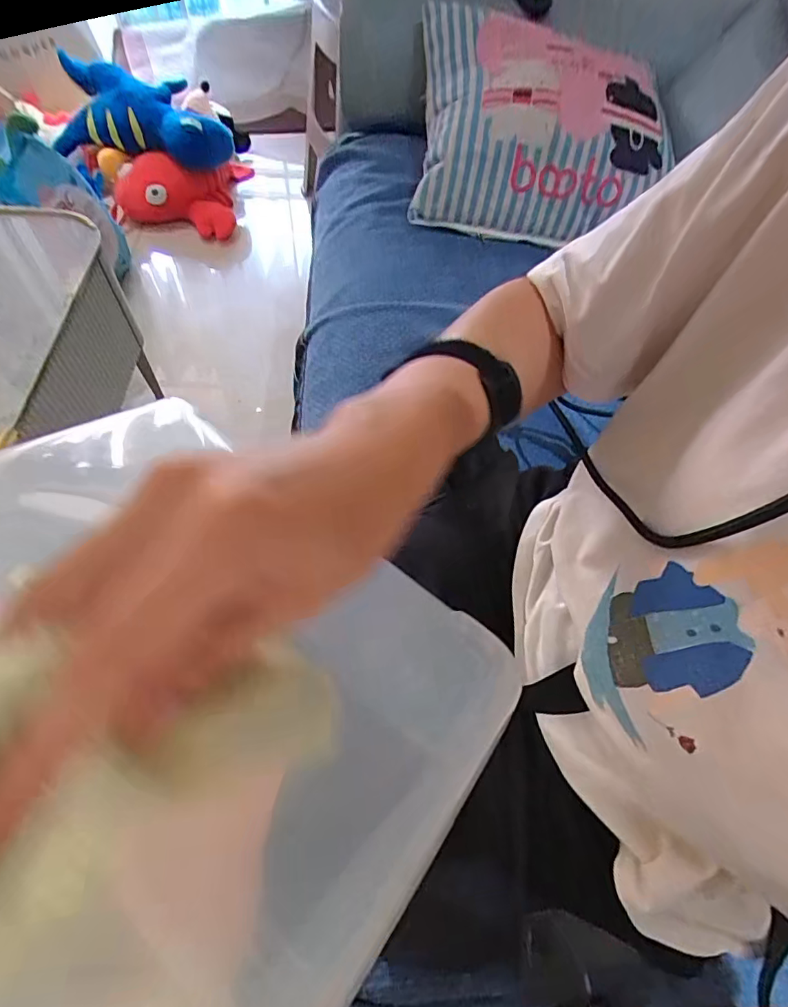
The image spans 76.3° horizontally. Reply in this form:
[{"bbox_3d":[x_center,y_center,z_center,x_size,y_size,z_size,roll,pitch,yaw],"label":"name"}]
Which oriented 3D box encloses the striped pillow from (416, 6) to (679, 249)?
[{"bbox_3d":[0.211,-0.550,0.726,0.335,0.145,0.328,6,60,-1],"label":"striped pillow"}]

